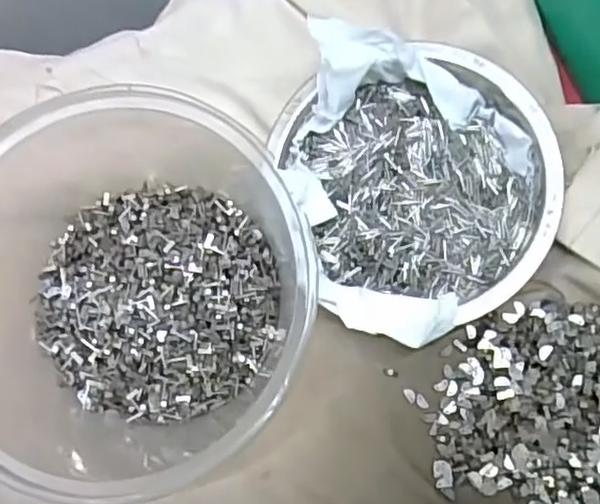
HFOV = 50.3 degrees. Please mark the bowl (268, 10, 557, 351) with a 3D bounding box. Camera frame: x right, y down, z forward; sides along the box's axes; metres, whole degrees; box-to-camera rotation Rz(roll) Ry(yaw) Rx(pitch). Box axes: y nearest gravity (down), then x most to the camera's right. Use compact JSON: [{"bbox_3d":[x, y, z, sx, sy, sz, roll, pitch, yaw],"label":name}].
[{"bbox_3d":[0.051,-0.033,0.270,0.105,0.037,0.128,-17,78,1],"label":"bowl"}]

